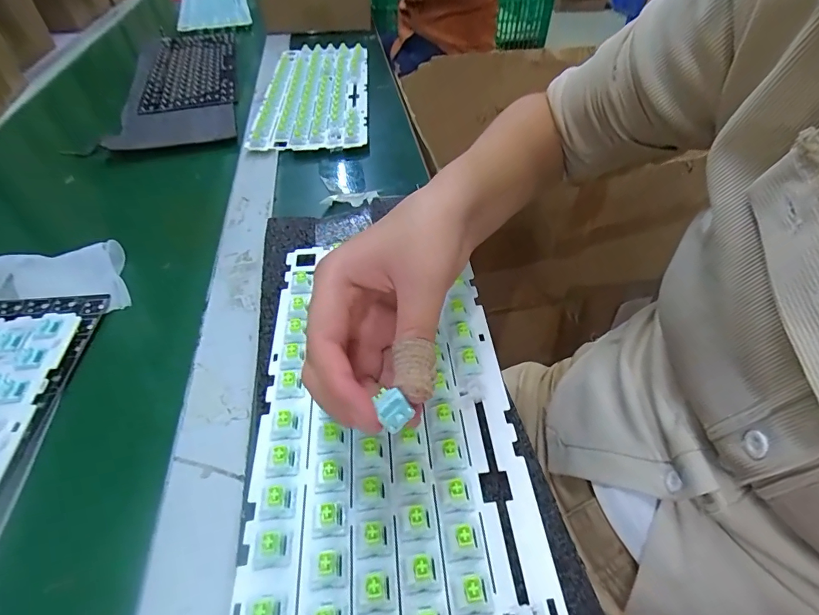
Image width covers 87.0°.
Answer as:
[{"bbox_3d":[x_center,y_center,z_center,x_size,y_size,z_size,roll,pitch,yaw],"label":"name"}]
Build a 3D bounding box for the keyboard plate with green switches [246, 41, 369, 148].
[{"bbox_3d":[-0.120,-0.280,0.555,0.129,0.018,0.306,1,46,-6],"label":"keyboard plate with green switches"}]

